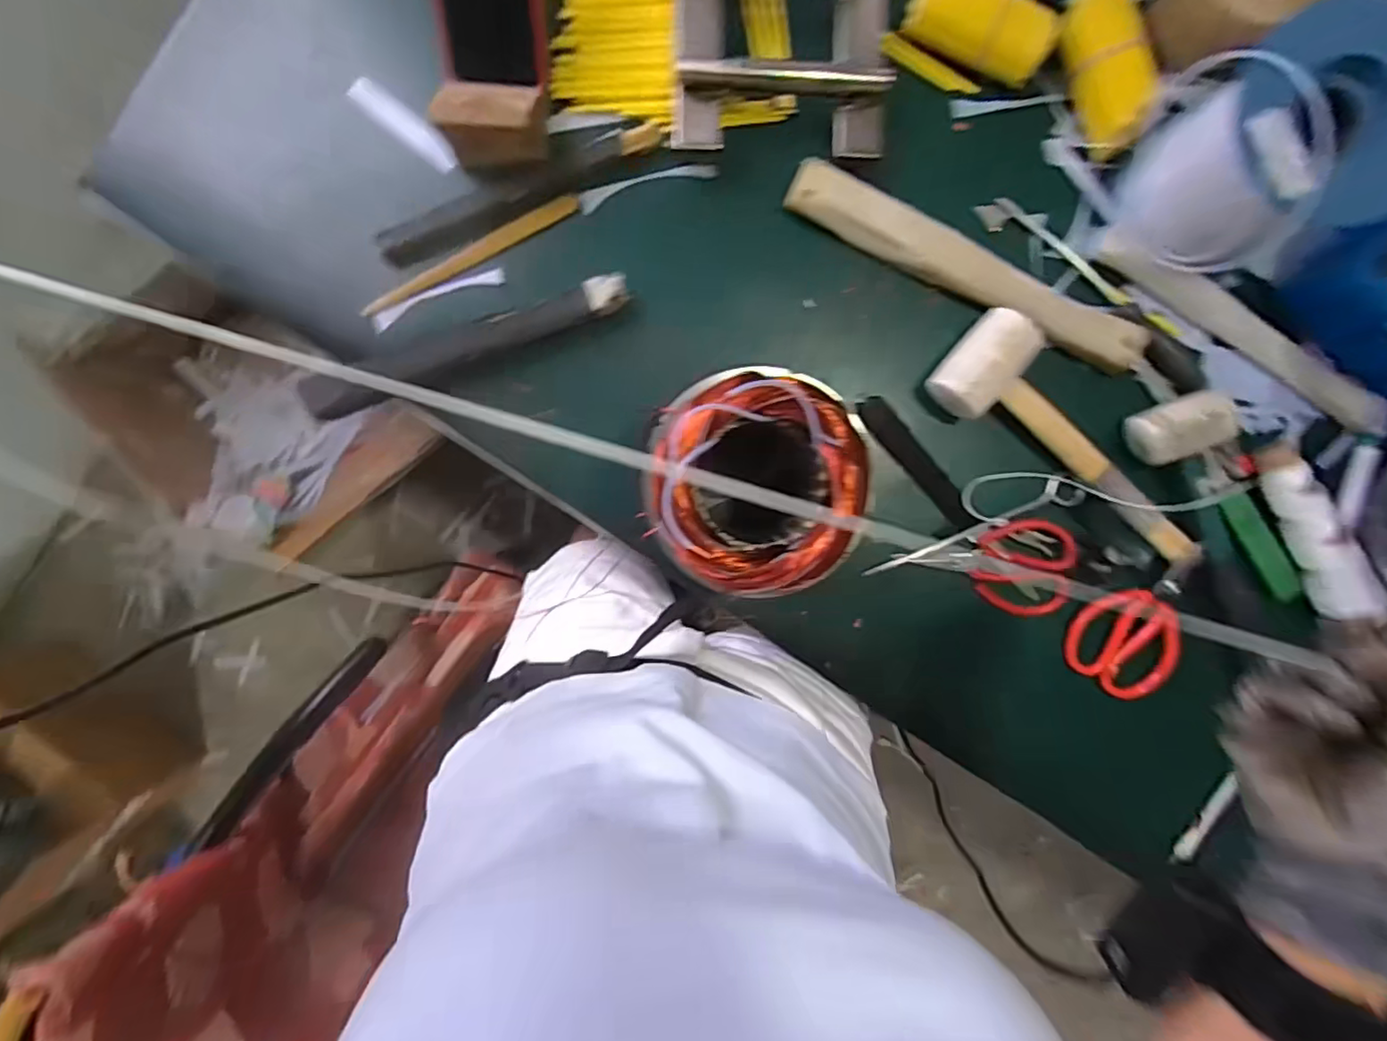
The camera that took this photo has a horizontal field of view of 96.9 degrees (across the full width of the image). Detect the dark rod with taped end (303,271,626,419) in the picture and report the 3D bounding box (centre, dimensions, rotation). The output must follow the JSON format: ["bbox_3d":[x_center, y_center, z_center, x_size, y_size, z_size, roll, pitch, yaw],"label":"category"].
[{"bbox_3d":[-0.194,-0.150,0.534,0.287,0.025,0.037,-20,92,0],"label":"dark rod with taped end"}]

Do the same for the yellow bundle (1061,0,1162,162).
[{"bbox_3d":[0.354,-0.385,0.522,0.046,0.048,0.135,-21,105,0],"label":"yellow bundle"}]

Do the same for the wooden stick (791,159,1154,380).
[{"bbox_3d":[0.243,-0.219,0.543,0.341,0.042,0.046,25,92,-2],"label":"wooden stick"}]

